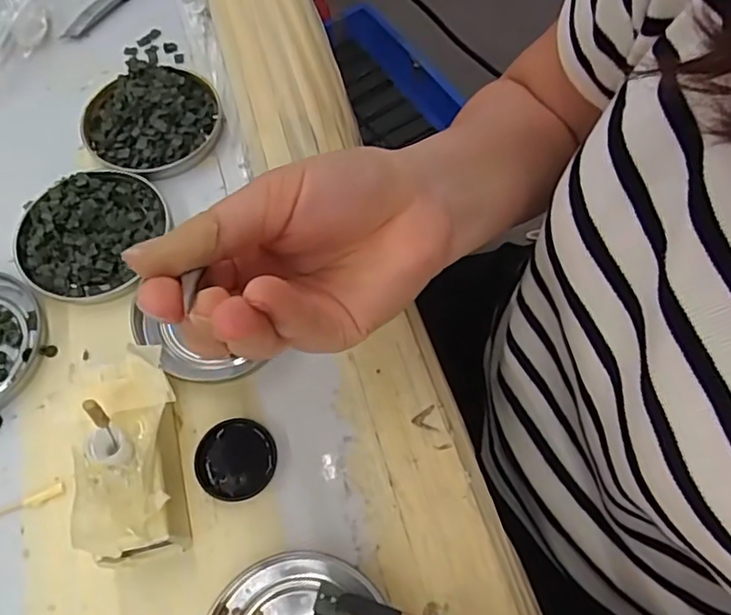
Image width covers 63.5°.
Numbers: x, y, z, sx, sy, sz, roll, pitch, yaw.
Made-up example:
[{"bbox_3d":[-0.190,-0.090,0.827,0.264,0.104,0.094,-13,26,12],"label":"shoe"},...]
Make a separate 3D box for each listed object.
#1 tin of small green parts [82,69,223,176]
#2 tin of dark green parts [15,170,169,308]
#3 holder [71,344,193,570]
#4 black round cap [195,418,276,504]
[{"bbox_3d":[-0.125,-0.110,0.342,0.078,0.020,0.074,0,65,0],"label":"tin of small green parts"},{"bbox_3d":[-0.144,-0.041,0.310,0.067,0.022,0.080,36,70,15],"label":"tin of dark green parts"},{"bbox_3d":[-0.097,0.063,0.251,0.042,0.043,0.087,-16,66,-6],"label":"holder"},{"bbox_3d":[-0.058,0.069,0.268,0.036,0.008,0.034,0,65,0],"label":"black round cap"}]

